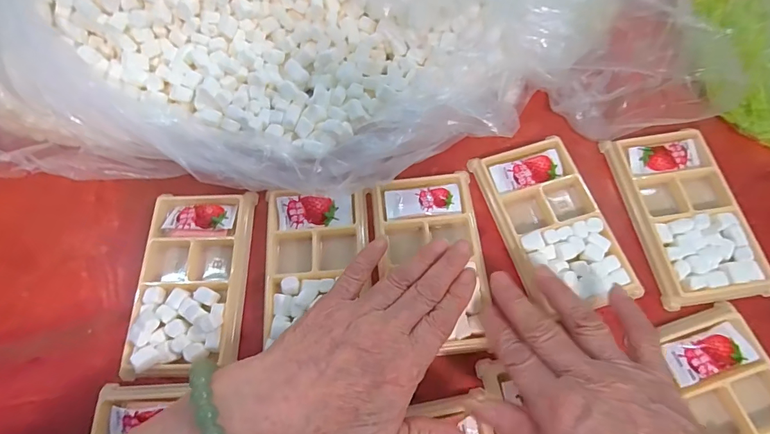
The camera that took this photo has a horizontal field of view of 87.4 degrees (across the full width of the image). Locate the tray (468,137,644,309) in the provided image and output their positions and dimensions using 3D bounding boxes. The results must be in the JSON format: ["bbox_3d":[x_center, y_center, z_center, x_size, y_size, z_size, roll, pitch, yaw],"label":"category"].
[{"bbox_3d":[0.125,0.002,0.301,0.075,0.010,0.128,-16,69,-4],"label":"tray"}]

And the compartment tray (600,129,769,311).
[{"bbox_3d":[0.226,-0.005,0.303,0.074,0.011,0.133,-9,68,-1],"label":"compartment tray"}]

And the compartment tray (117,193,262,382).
[{"bbox_3d":[-0.141,0.043,0.293,0.074,0.021,0.134,0,69,2],"label":"compartment tray"}]

